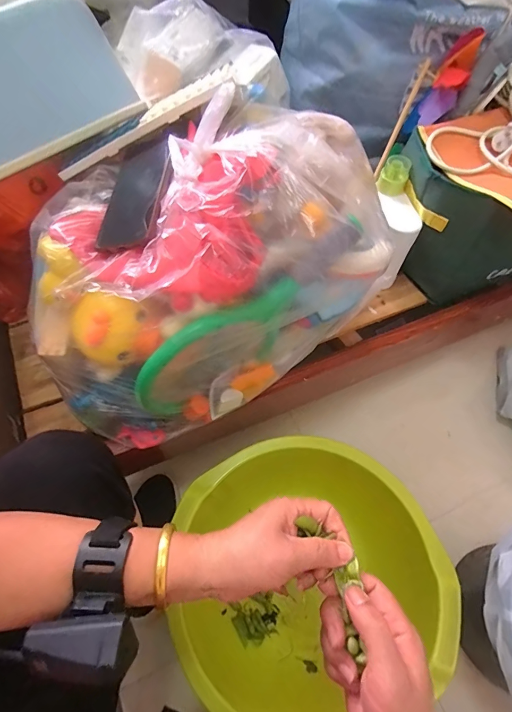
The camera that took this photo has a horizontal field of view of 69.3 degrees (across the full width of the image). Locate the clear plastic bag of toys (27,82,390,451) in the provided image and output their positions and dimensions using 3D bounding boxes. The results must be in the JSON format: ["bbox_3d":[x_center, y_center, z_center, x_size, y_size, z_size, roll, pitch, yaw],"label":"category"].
[{"bbox_3d":[-0.080,-0.118,0.500,0.438,0.305,0.293,-32,67,-15],"label":"clear plastic bag of toys"}]

